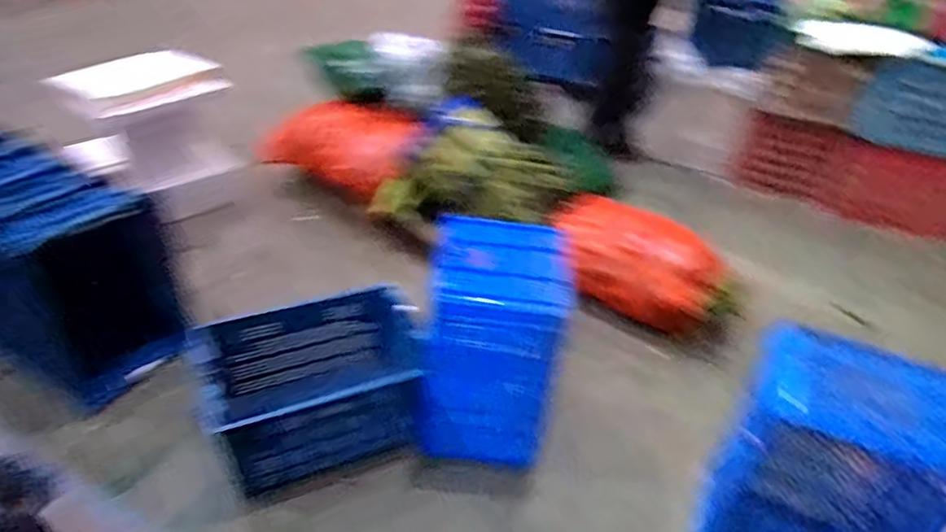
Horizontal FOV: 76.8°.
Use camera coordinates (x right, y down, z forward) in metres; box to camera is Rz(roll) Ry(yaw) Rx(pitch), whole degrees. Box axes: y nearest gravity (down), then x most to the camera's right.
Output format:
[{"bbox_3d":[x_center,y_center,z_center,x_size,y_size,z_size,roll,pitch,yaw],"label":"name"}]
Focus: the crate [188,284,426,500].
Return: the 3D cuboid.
[{"bbox_3d":[-0.480,0.358,1.761,0.597,0.315,0.475,-10,40,-19],"label":"crate"}]

